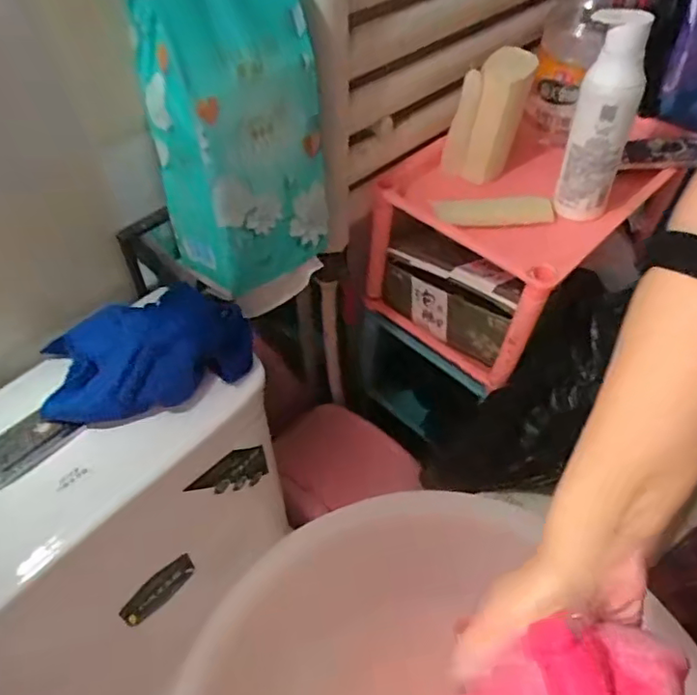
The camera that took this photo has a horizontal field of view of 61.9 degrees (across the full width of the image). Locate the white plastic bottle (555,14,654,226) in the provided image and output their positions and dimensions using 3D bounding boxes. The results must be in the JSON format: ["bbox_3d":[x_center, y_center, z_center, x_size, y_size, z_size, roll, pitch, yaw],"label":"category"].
[{"bbox_3d":[0.284,-0.251,0.659,0.056,0.217,0.067,-22,54,-18],"label":"white plastic bottle"}]

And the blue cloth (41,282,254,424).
[{"bbox_3d":[-0.180,-0.002,0.518,0.182,0.047,0.121,-10,51,-10],"label":"blue cloth"}]

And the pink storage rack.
[{"bbox_3d":[0.255,-0.162,0.849,0.273,0.229,0.400,38,59,27],"label":"pink storage rack"}]

